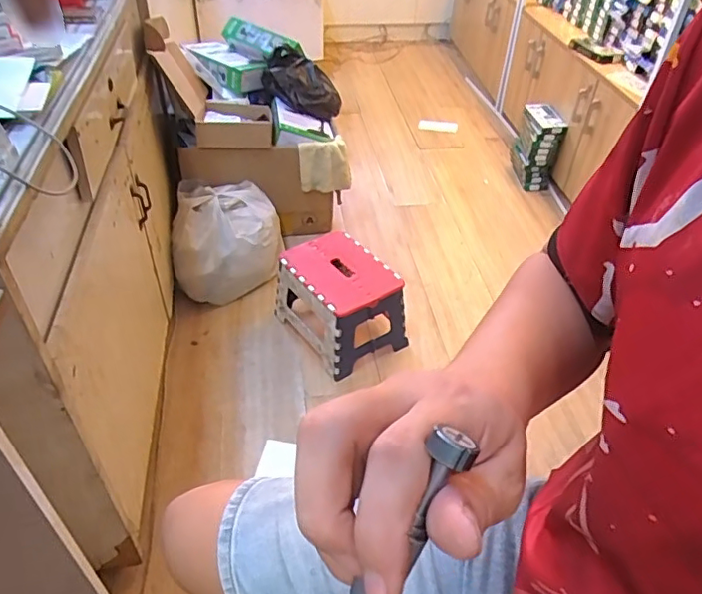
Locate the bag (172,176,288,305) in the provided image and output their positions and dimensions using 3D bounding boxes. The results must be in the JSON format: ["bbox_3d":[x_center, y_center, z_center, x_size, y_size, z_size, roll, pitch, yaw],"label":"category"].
[{"bbox_3d":[-0.342,-0.157,1.591,0.291,0.223,0.275,1,42,-3],"label":"bag"}]

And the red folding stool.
[{"bbox_3d":[-0.029,0.014,1.442,0.223,0.224,0.282,-25,49,-28],"label":"red folding stool"}]

